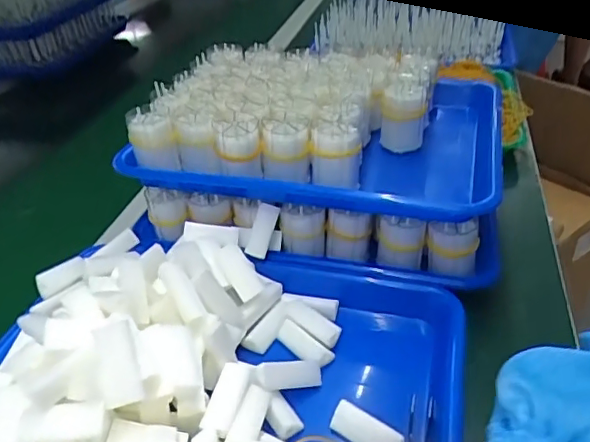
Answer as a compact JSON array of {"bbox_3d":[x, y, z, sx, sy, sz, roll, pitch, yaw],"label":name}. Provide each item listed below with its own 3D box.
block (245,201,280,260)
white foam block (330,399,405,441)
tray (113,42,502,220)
[{"bbox_3d":[-0.029,0.009,0.488,0.019,0.046,0.017,21,11,8],"label":"block"},{"bbox_3d":[0.045,0.133,0.352,0.046,0.016,0.017,28,45,20],"label":"white foam block"},{"bbox_3d":[0.026,-0.100,0.544,0.320,0.074,0.249,3,36,11],"label":"tray"}]

